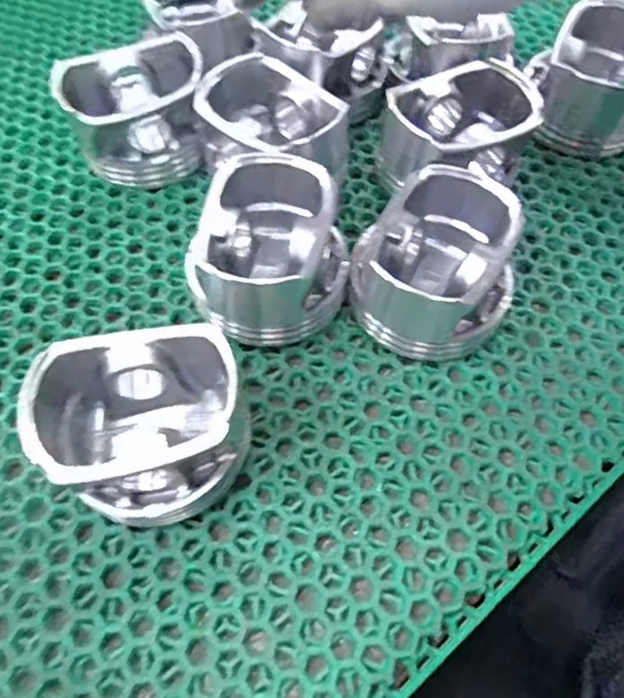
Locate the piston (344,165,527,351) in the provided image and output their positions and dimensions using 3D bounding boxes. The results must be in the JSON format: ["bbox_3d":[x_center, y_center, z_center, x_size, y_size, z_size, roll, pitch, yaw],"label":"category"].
[{"bbox_3d":[0.056,-0.039,0.270,0.070,0.051,0.079,11,59,7],"label":"piston"}]

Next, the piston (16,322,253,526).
[{"bbox_3d":[-0.065,0.028,0.229,0.076,0.050,0.072,0,58,0],"label":"piston"}]

